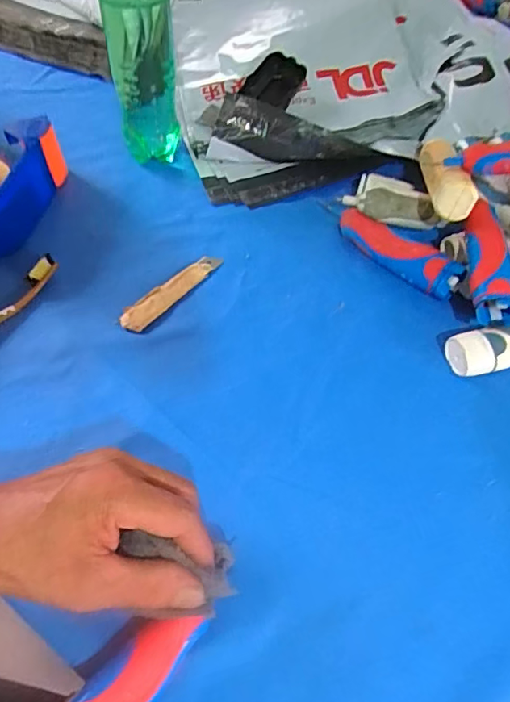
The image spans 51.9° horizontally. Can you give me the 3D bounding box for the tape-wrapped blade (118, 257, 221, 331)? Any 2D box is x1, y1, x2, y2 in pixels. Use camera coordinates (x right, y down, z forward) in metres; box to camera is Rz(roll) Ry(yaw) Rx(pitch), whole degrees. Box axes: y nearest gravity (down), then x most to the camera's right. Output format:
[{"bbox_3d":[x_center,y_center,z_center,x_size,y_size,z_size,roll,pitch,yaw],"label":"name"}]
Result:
[{"bbox_3d":[-0.073,-0.054,0.462,0.022,0.006,0.109,35,62,20],"label":"tape-wrapped blade"}]

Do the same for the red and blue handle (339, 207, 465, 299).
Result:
[{"bbox_3d":[0.128,-0.091,0.484,0.125,0.031,0.030,36,62,20],"label":"red and blue handle"}]

